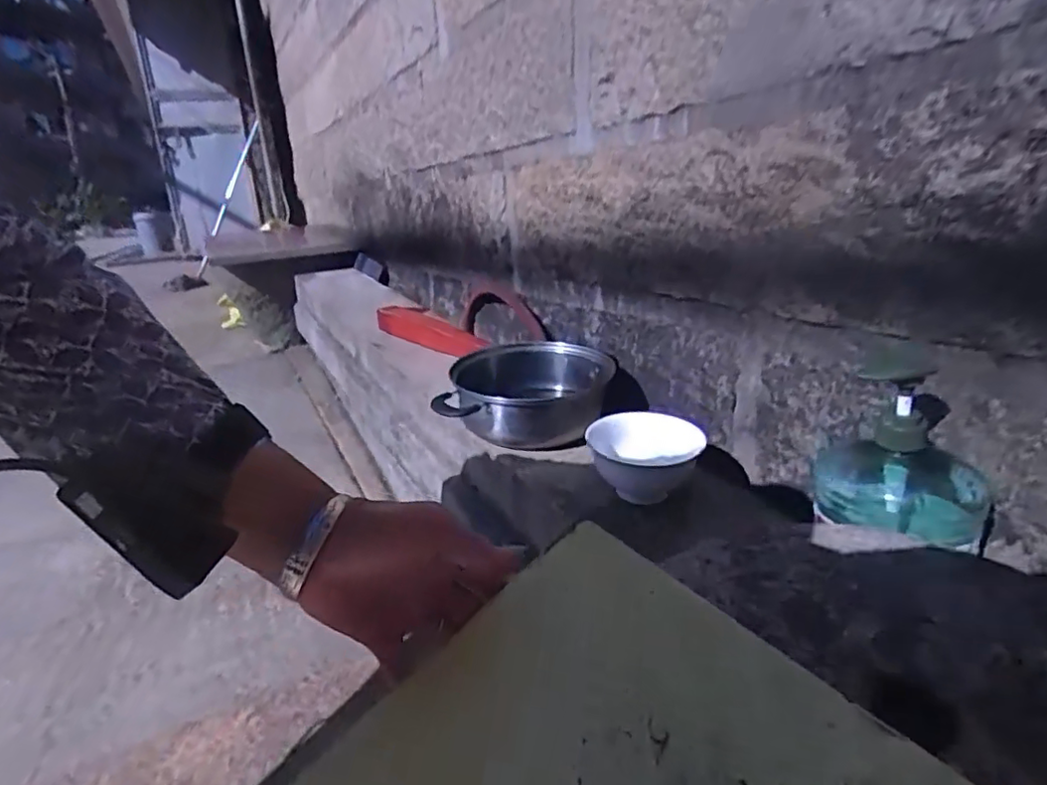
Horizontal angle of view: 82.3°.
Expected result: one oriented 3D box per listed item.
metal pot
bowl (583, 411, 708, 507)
[{"bbox_3d":[0.010,-0.004,0.828,0.217,0.089,0.232,-1,29,8],"label":"metal pot"},{"bbox_3d":[0.133,0.074,0.662,0.121,0.067,0.111,3,17,19],"label":"bowl"}]

